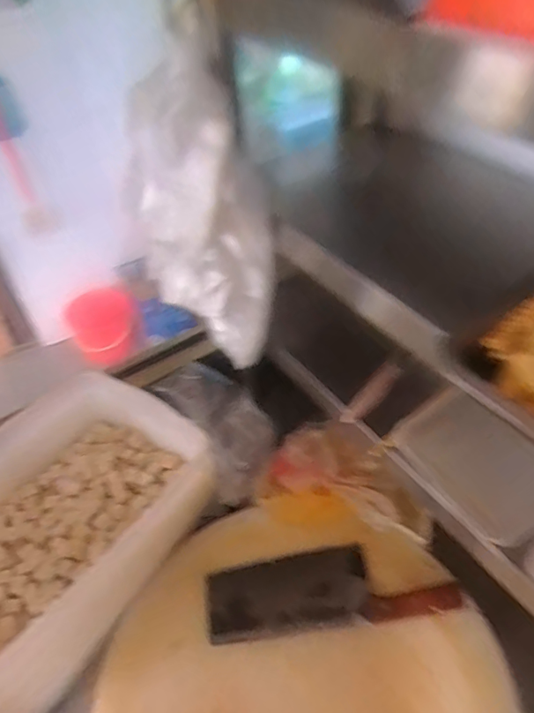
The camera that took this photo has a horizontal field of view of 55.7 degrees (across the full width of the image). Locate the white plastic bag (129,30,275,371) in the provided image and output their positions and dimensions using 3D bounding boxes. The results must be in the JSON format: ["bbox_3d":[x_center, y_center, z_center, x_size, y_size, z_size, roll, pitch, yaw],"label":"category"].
[{"bbox_3d":[-0.084,-0.155,0.639,0.155,0.381,0.154,-10,44,-14],"label":"white plastic bag"}]

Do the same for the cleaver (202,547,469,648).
[{"bbox_3d":[0.080,0.293,0.639,0.304,0.028,0.088,-2,42,-5],"label":"cleaver"}]

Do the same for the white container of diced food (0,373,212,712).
[{"bbox_3d":[-0.269,0.205,0.639,0.287,0.129,0.395,28,48,25],"label":"white container of diced food"}]

